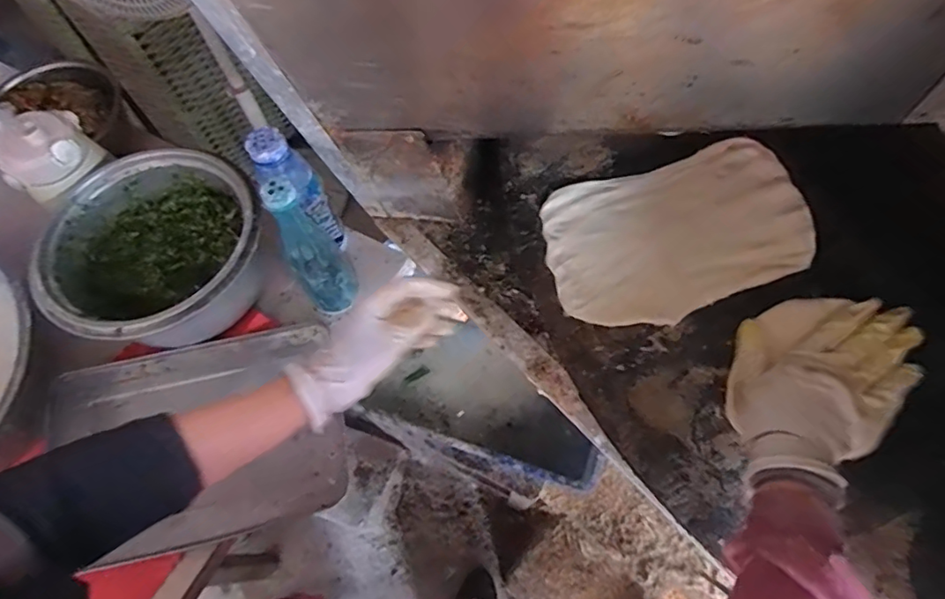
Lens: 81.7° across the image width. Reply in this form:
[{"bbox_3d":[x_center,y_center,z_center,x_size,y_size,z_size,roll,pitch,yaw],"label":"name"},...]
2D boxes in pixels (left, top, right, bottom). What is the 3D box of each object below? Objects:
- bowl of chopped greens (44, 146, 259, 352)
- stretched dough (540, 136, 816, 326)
[{"bbox_3d":[-0.376,-0.053,0.675,0.238,0.113,0.243,-1,64,2],"label":"bowl of chopped greens"},{"bbox_3d":[0.191,-0.062,0.524,0.231,0.005,0.151,-15,72,8],"label":"stretched dough"}]

